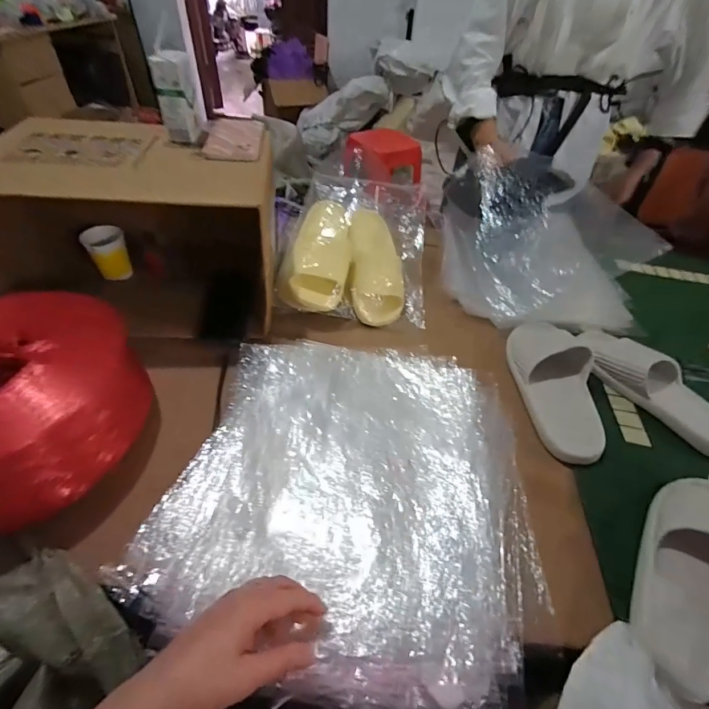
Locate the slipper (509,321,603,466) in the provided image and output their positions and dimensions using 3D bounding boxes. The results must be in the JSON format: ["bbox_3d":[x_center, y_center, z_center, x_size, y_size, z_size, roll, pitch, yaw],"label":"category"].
[{"bbox_3d":[0.317,0.030,0.610,0.113,0.058,0.259,11,46,6],"label":"slipper"}]

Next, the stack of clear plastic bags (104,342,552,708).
[{"bbox_3d":[0.006,0.154,0.489,0.431,0.057,0.422,12,46,7],"label":"stack of clear plastic bags"}]

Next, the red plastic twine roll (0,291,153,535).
[{"bbox_3d":[-0.418,0.058,0.468,0.239,0.118,0.259,2,46,-2],"label":"red plastic twine roll"}]

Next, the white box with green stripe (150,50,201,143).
[{"bbox_3d":[-0.273,-0.396,0.600,0.053,0.108,0.053,-10,48,-13],"label":"white box with green stripe"}]

